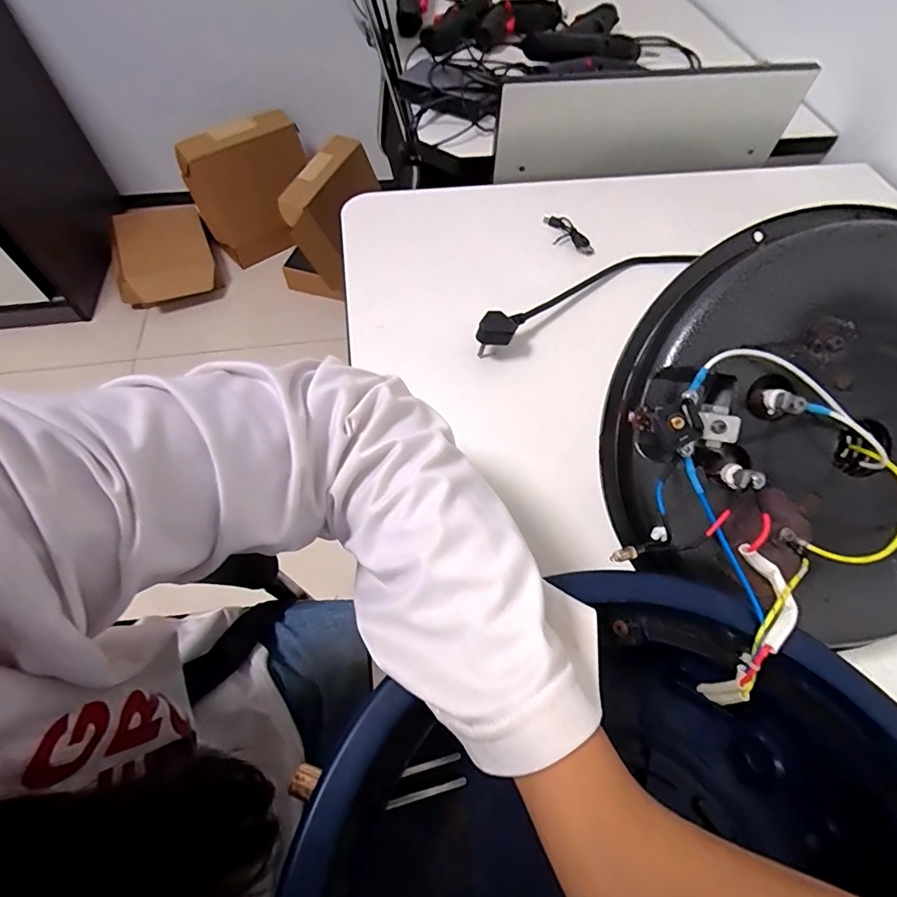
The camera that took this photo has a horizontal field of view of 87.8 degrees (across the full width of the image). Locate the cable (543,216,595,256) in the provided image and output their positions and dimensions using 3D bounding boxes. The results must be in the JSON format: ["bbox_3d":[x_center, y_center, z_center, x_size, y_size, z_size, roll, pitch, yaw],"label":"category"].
[{"bbox_3d":[0.131,-0.237,0.518,0.031,0.008,0.070,-25,63,-15],"label":"cable"}]

